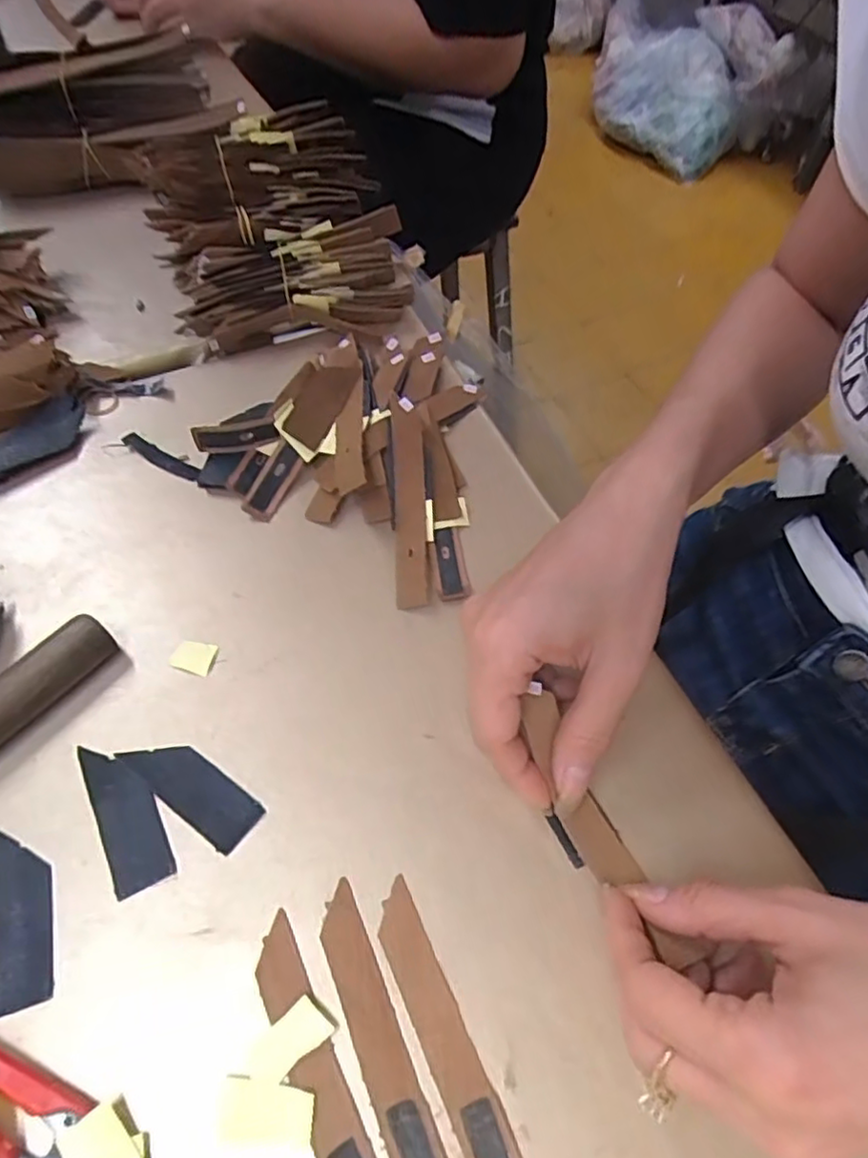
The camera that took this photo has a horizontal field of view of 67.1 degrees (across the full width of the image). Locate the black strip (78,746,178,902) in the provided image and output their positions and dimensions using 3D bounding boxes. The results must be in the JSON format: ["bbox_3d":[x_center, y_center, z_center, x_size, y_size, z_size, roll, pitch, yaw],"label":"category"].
[{"bbox_3d":[-0.129,0.098,0.273,0.024,0.004,0.065,-24,59,-18],"label":"black strip"}]

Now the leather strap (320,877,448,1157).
[{"bbox_3d":[-0.015,0.170,0.223,0.017,0.004,0.124,-19,58,-16],"label":"leather strap"}]

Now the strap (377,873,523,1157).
[{"bbox_3d":[0.009,0.170,0.225,0.017,0.004,0.126,-20,58,-16],"label":"strap"}]

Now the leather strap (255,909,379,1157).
[{"bbox_3d":[-0.033,0.177,0.215,0.017,0.009,0.124,-24,59,-18],"label":"leather strap"}]

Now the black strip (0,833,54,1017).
[{"bbox_3d":[-0.159,0.128,0.251,0.023,0.004,0.065,-16,57,-13],"label":"black strip"}]

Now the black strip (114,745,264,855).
[{"bbox_3d":[-0.104,0.087,0.277,0.065,0.004,0.023,31,59,18],"label":"black strip"}]

